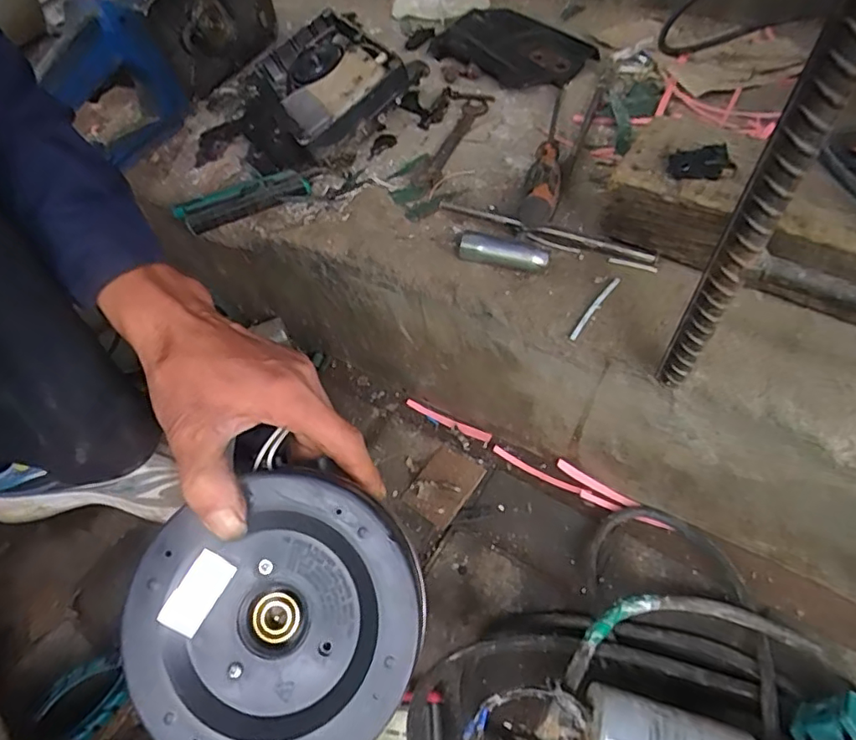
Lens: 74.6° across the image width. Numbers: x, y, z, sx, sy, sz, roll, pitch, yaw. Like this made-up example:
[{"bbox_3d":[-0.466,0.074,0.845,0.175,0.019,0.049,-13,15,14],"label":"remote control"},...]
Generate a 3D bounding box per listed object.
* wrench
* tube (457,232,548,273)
[{"bbox_3d":[0.026,-0.229,0.558,0.025,0.008,0.147,16,57,17],"label":"wrench"},{"bbox_3d":[0.060,-0.093,0.444,0.069,0.022,0.019,10,56,13],"label":"tube"}]

